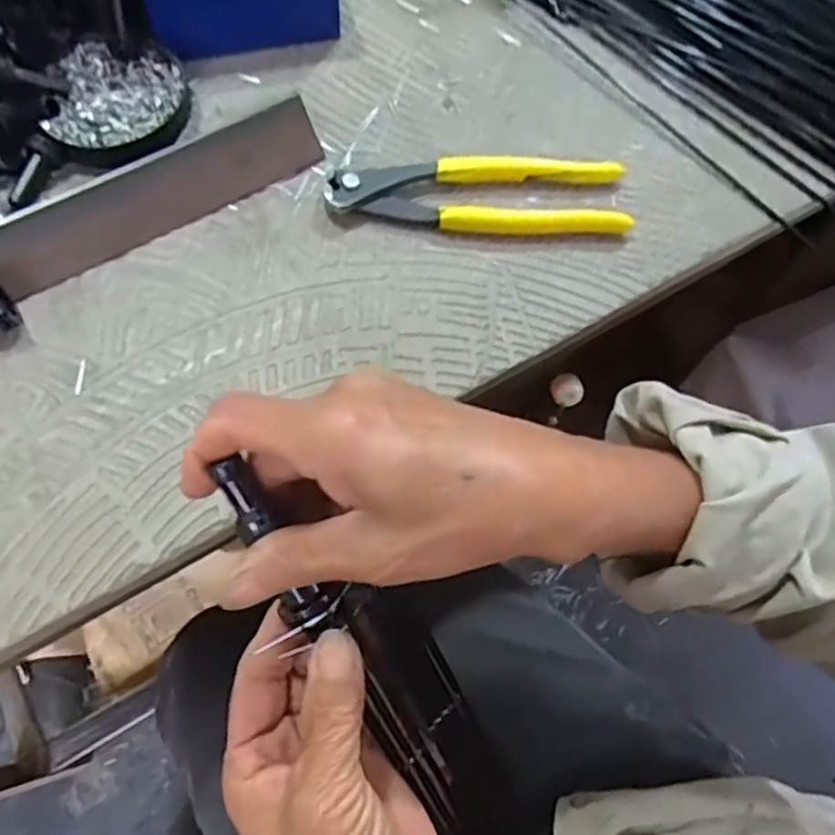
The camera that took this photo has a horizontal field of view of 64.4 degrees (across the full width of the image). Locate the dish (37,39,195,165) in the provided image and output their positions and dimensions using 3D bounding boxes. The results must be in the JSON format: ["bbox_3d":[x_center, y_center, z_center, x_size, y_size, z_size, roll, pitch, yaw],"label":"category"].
[{"bbox_3d":[-0.164,-0.173,0.369,0.070,0.012,0.073,1,67,-3],"label":"dish"}]

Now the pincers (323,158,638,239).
[{"bbox_3d":[0.033,-0.121,0.363,0.159,0.018,0.050,3,67,-2],"label":"pincers"}]

